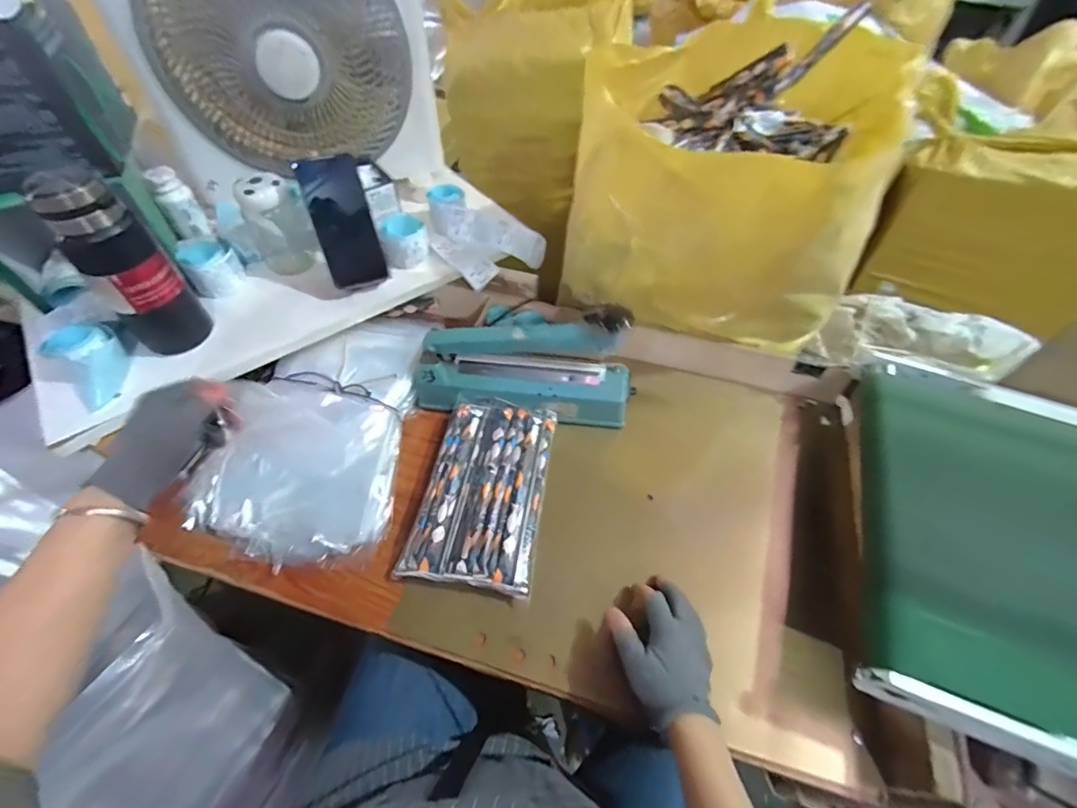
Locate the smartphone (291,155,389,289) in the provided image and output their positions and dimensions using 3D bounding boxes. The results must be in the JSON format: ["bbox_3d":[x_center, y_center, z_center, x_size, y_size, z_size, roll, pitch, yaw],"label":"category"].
[{"bbox_3d":[-0.273,-0.252,0.660,0.078,0.164,0.015,-18,29,-15],"label":"smartphone"}]

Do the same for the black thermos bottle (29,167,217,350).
[{"bbox_3d":[-0.477,-0.155,0.553,0.067,0.208,0.079,35,59,22],"label":"black thermos bottle"}]

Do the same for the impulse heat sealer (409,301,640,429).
[{"bbox_3d":[-0.021,-0.051,0.655,0.308,0.176,0.070,3,53,1],"label":"impulse heat sealer"}]

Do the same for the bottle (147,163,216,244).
[{"bbox_3d":[-0.537,-0.297,0.707,0.046,0.106,0.034,-28,59,-21],"label":"bottle"}]

